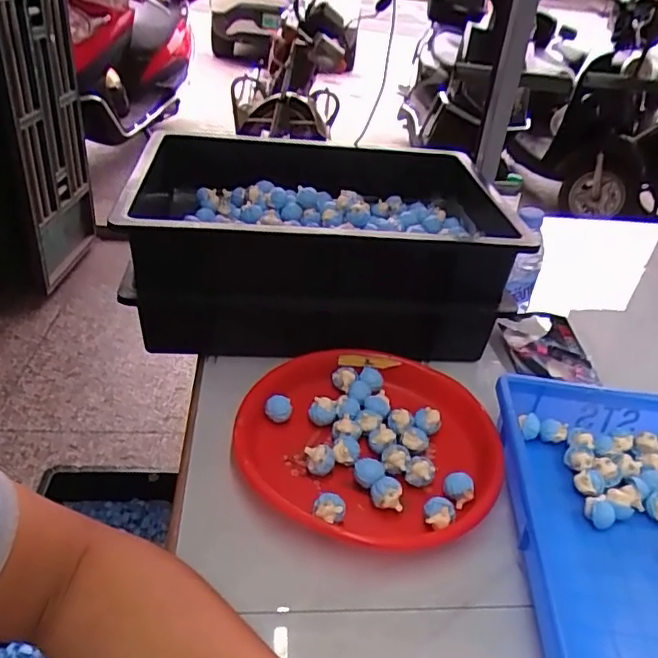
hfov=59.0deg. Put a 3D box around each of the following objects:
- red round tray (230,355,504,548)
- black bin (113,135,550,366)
[{"bbox_3d":[0.043,0.114,0.578,0.241,0.051,0.245,5,34,-3],"label":"red round tray"},{"bbox_3d":[-0.010,-0.111,0.757,0.439,0.177,0.318,3,34,-6],"label":"black bin"}]

